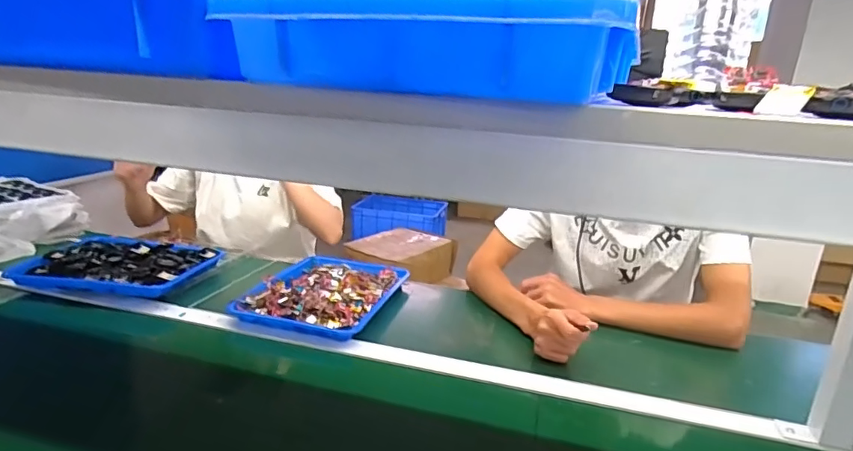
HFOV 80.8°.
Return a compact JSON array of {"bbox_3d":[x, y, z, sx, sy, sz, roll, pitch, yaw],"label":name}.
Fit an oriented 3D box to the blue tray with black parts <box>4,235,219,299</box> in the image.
[{"bbox_3d":[-0.622,0.073,1.023,0.330,0.041,0.213,4,16,5],"label":"blue tray with black parts"}]

